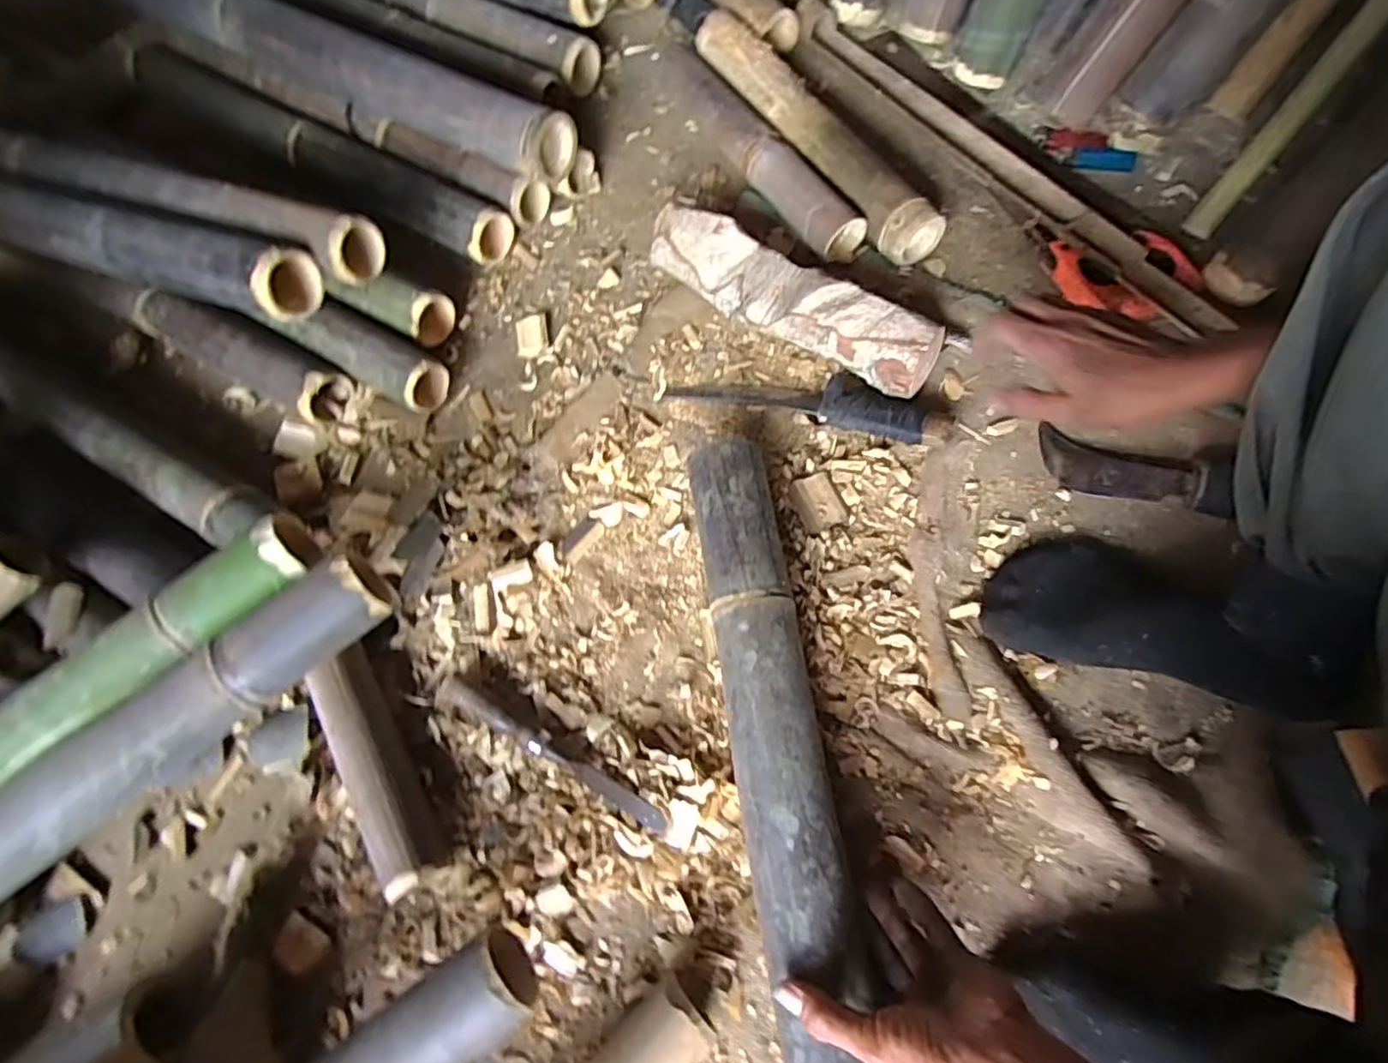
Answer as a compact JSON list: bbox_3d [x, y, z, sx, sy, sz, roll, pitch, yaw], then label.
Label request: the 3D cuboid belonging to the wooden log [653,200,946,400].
[{"bbox_3d":[0.096,-0.242,0.676,0.332,0.073,0.081,31,75,16],"label":"wooden log"}]

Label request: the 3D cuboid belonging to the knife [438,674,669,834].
[{"bbox_3d":[-0.126,0.189,0.563,0.236,0.024,0.022,25,74,14],"label":"knife"}]

